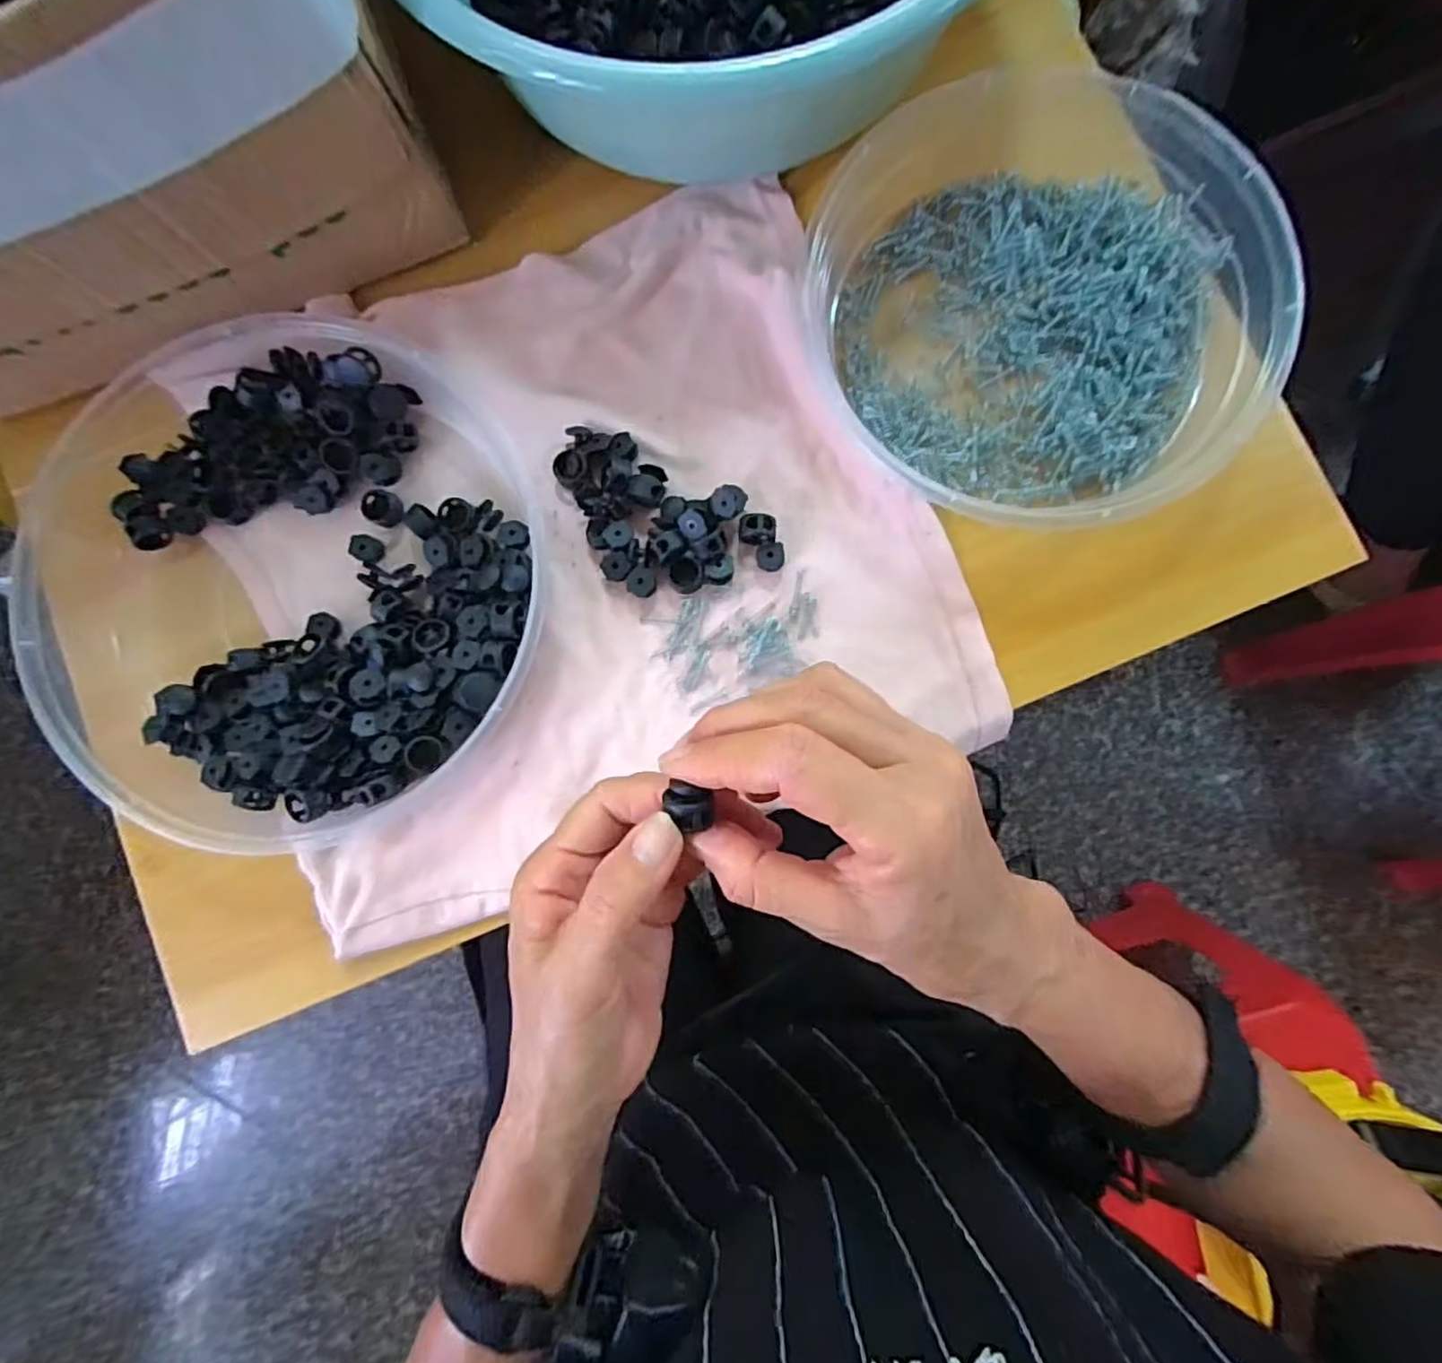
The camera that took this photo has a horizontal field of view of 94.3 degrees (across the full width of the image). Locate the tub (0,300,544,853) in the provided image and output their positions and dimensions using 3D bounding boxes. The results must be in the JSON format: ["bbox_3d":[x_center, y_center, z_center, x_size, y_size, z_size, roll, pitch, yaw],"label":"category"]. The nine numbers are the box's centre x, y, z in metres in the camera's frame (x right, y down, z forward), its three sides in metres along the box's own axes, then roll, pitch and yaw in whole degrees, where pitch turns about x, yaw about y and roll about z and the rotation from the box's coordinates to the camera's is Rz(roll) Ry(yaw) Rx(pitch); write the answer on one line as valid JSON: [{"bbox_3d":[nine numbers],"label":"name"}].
[{"bbox_3d":[-0.206,-0.050,0.313,0.247,0.038,0.232,0,86,1],"label":"tub"}]

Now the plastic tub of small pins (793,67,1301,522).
[{"bbox_3d":[0.149,-0.171,0.302,0.194,0.042,0.198,0,86,1],"label":"plastic tub of small pins"}]

